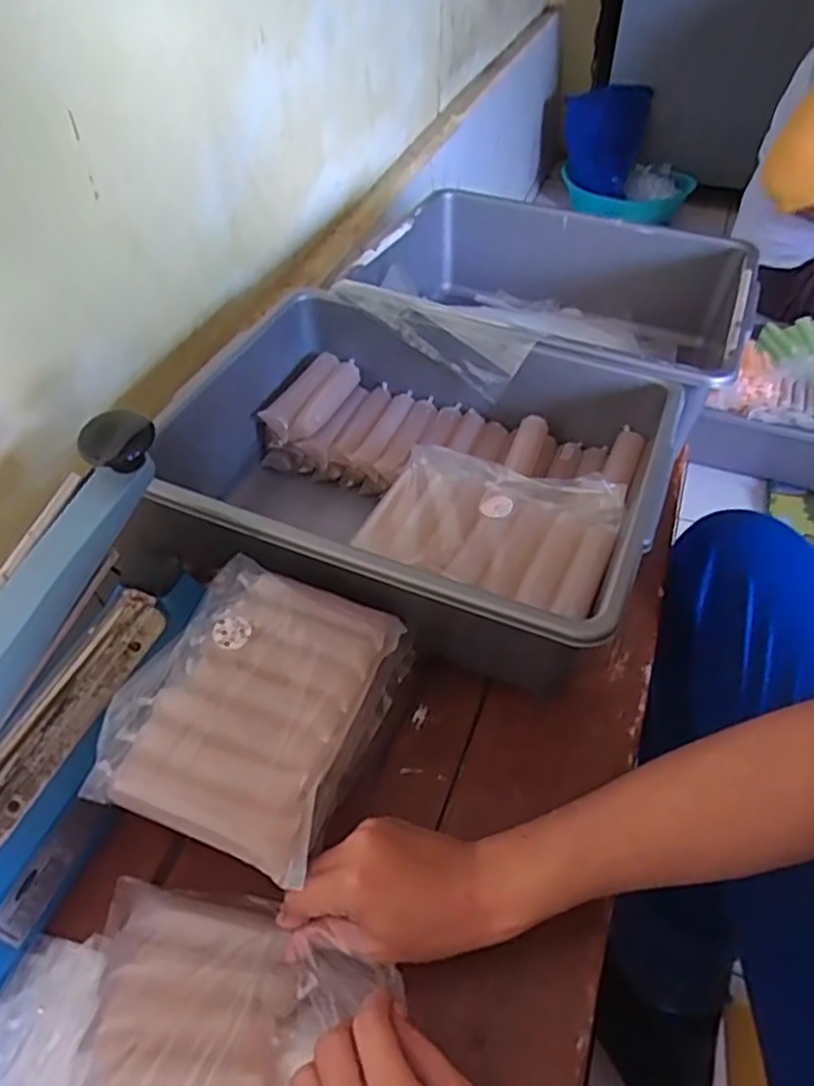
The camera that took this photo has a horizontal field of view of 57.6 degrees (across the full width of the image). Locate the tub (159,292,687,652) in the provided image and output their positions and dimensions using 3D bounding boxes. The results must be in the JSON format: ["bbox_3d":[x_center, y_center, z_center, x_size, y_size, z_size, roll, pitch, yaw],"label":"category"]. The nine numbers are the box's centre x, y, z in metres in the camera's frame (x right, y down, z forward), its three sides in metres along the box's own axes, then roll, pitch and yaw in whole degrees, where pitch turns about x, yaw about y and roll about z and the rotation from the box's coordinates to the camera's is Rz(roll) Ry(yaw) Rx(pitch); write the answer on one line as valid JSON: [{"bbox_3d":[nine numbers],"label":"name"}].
[{"bbox_3d":[0.006,-0.055,0.631,0.379,0.120,0.296,17,49,16],"label":"tub"}]

